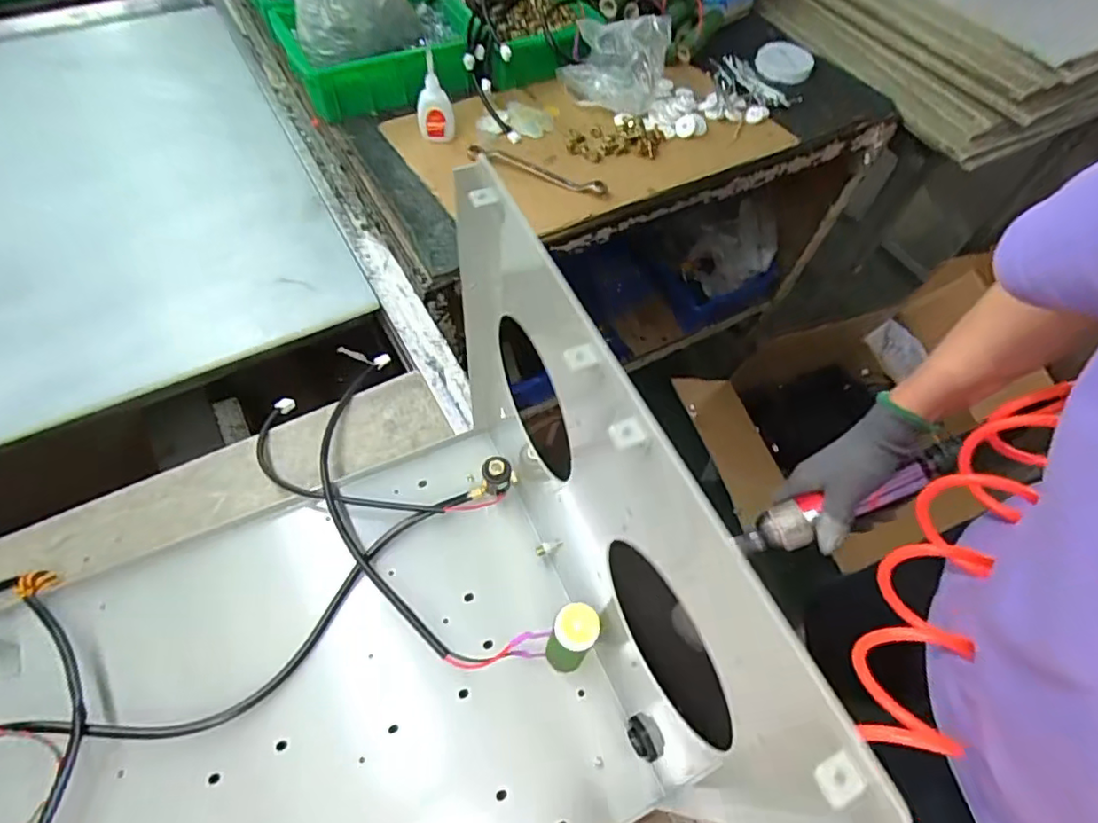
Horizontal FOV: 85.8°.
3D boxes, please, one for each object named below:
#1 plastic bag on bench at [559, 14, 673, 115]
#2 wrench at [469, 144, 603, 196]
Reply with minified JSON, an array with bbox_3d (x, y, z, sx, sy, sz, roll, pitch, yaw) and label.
[{"bbox_3d":[0.090,-0.485,0.815,0.131,0.073,0.135,14,59,4],"label":"plastic bag on bench"},{"bbox_3d":[-0.015,-0.300,0.739,0.178,0.015,0.029,24,58,11],"label":"wrench"}]

